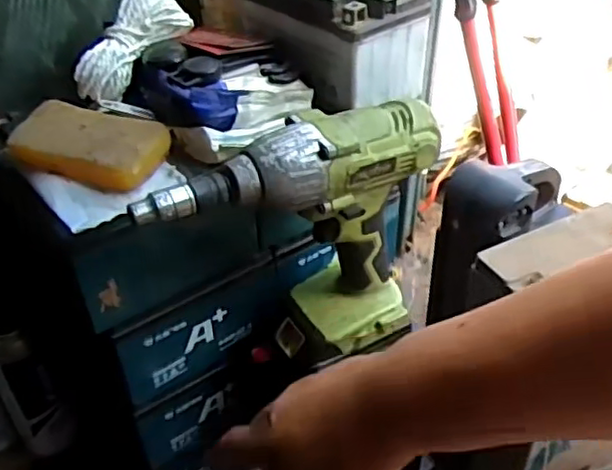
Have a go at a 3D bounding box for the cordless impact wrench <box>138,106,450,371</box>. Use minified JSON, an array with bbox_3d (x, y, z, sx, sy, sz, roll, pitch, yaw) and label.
[{"bbox_3d":[-0.003,0.010,0.486,0.221,0.196,0.065,-19,42,-20],"label":"cordless impact wrench"}]

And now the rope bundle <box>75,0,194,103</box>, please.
[{"bbox_3d":[-0.137,-0.150,0.520,0.047,0.041,0.110,24,73,28],"label":"rope bundle"}]

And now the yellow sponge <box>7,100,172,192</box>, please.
[{"bbox_3d":[-0.155,-0.066,0.469,0.113,0.022,0.058,15,42,20],"label":"yellow sponge"}]

